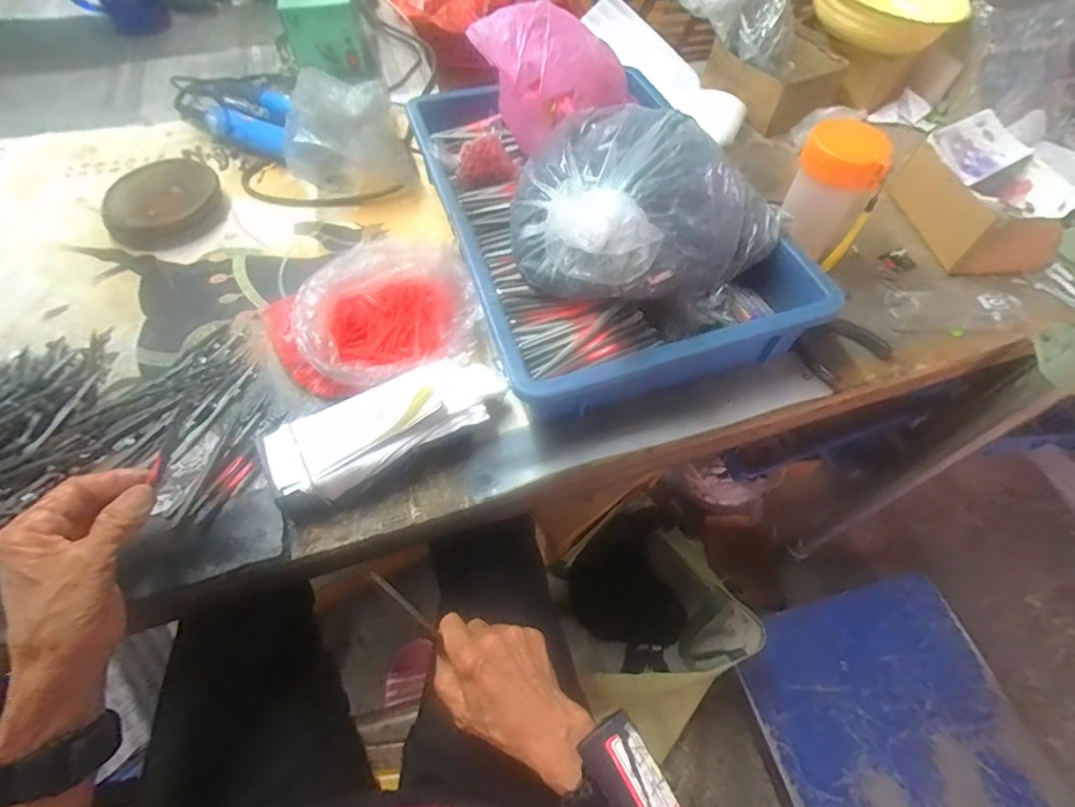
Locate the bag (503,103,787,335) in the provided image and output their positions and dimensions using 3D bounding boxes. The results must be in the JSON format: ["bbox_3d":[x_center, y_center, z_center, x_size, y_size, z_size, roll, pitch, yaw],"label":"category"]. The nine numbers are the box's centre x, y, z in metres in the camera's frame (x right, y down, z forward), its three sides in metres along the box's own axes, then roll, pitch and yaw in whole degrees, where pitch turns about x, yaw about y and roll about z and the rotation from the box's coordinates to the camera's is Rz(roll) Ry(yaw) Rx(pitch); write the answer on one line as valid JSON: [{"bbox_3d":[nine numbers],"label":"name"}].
[{"bbox_3d":[0.083,-0.157,0.446,0.188,0.106,0.186,37,63,19],"label":"bag"}]

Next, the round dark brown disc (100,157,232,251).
[{"bbox_3d":[-0.403,-0.218,0.563,0.117,0.026,0.121,1,58,-2],"label":"round dark brown disc"}]

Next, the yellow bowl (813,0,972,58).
[{"bbox_3d":[0.468,-0.541,0.705,0.189,0.068,0.155,30,61,16],"label":"yellow bowl"}]

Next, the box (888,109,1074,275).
[{"bbox_3d":[0.500,-0.231,0.584,0.124,0.079,0.159,-2,58,-4],"label":"box"}]

